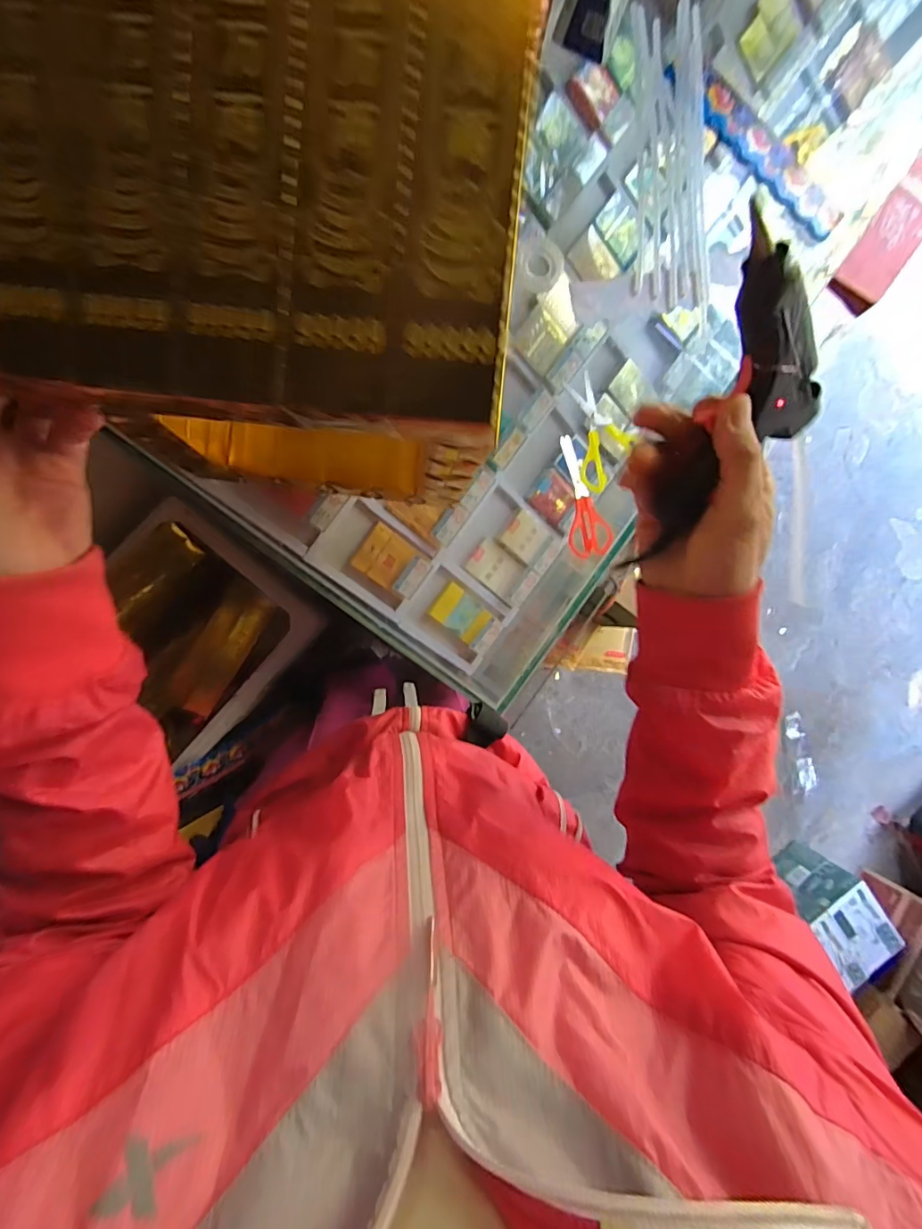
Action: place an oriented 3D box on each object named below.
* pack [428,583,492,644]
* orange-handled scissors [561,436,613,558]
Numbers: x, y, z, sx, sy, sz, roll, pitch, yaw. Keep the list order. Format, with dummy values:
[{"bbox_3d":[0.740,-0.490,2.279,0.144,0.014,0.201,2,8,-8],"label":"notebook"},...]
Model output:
[{"bbox_3d":[0.000,0.000,0.709,0.077,0.012,0.054,39,87,-7],"label":"pack"},{"bbox_3d":[0.132,-0.125,0.533,0.040,0.015,0.125,-7,93,-7],"label":"orange-handled scissors"}]

